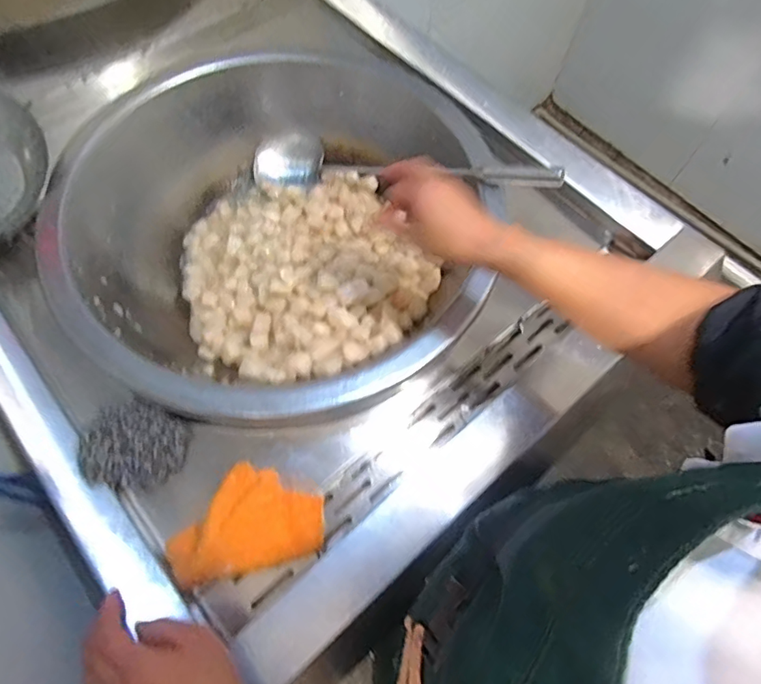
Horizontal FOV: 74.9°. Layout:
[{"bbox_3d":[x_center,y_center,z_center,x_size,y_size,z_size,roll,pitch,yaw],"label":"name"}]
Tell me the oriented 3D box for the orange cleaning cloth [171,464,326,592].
[{"bbox_3d":[-0.141,0.184,0.518,0.151,0.048,0.099,-12,65,-8],"label":"orange cleaning cloth"}]

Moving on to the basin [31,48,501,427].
[{"bbox_3d":[-0.139,-0.157,0.704,0.545,0.142,0.559,1,64,-1],"label":"basin"}]

